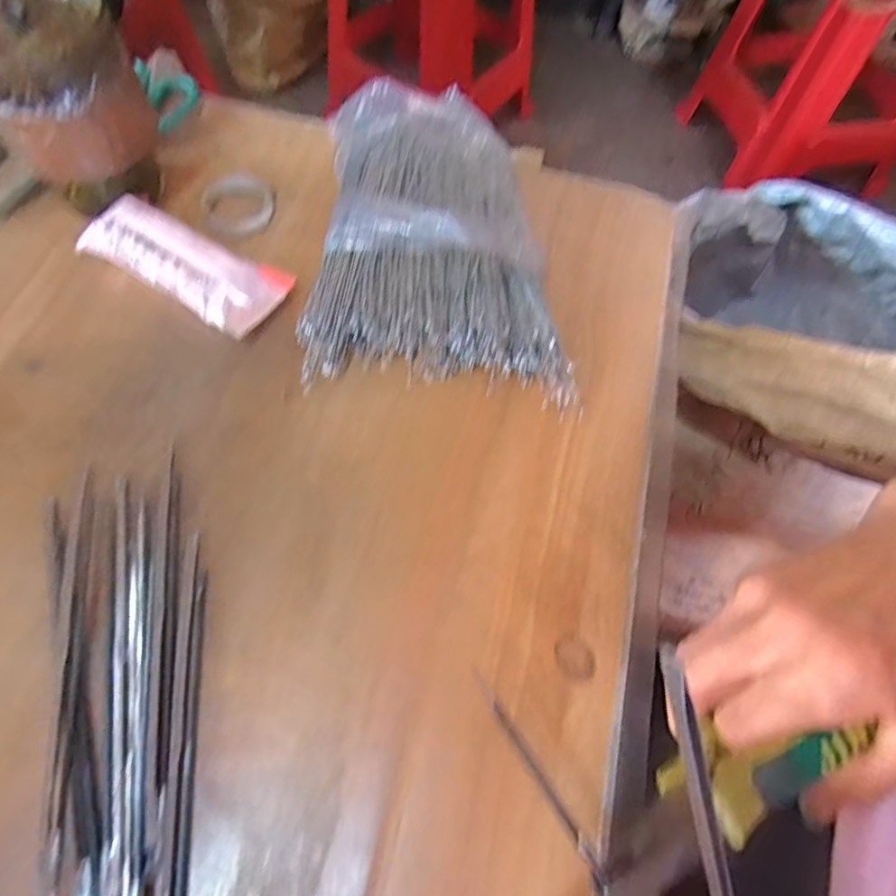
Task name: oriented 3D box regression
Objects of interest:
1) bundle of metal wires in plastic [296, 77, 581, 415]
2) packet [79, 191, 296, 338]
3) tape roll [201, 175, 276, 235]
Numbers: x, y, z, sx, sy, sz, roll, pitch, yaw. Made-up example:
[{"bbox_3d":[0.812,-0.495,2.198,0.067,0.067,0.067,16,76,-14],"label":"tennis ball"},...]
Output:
[{"bbox_3d":[-0.012,-0.138,0.363,0.151,0.043,0.237,-3,61,-4],"label":"bundle of metal wires in plastic"},{"bbox_3d":[-0.163,-0.118,0.353,0.127,0.029,0.051,28,63,13],"label":"packet"},{"bbox_3d":[-0.141,-0.164,0.387,0.041,0.015,0.043,1,60,-2],"label":"tape roll"}]

